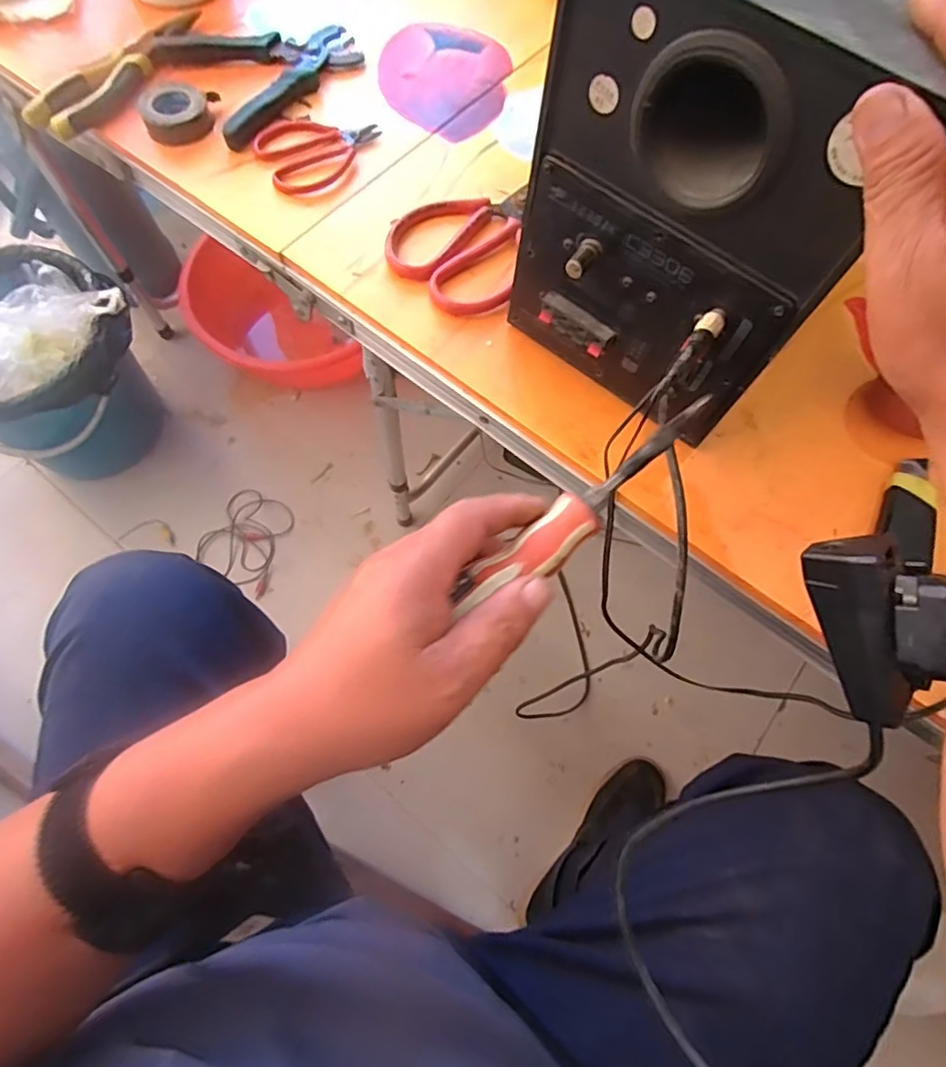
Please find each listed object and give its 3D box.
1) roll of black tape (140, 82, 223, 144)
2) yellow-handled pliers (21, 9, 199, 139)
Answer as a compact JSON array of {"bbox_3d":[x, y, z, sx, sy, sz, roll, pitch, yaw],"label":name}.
[{"bbox_3d":[-0.240,-0.350,0.467,0.058,0.024,0.060,0,69,-1],"label":"roll of black tape"},{"bbox_3d":[-0.297,-0.396,0.487,0.041,0.023,0.179,32,72,11],"label":"yellow-handled pliers"}]

